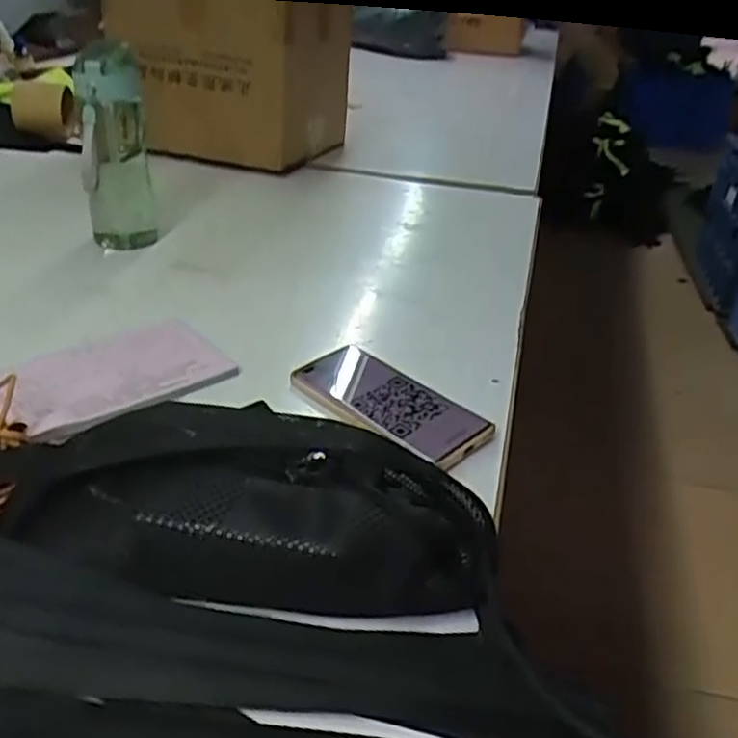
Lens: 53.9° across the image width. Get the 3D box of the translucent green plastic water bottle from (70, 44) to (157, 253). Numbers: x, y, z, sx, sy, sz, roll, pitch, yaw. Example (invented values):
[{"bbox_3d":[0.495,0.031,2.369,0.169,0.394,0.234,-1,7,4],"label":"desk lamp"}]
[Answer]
[{"bbox_3d":[-0.282,-0.240,0.810,0.071,0.206,0.087,-4,33,-14],"label":"translucent green plastic water bottle"}]

